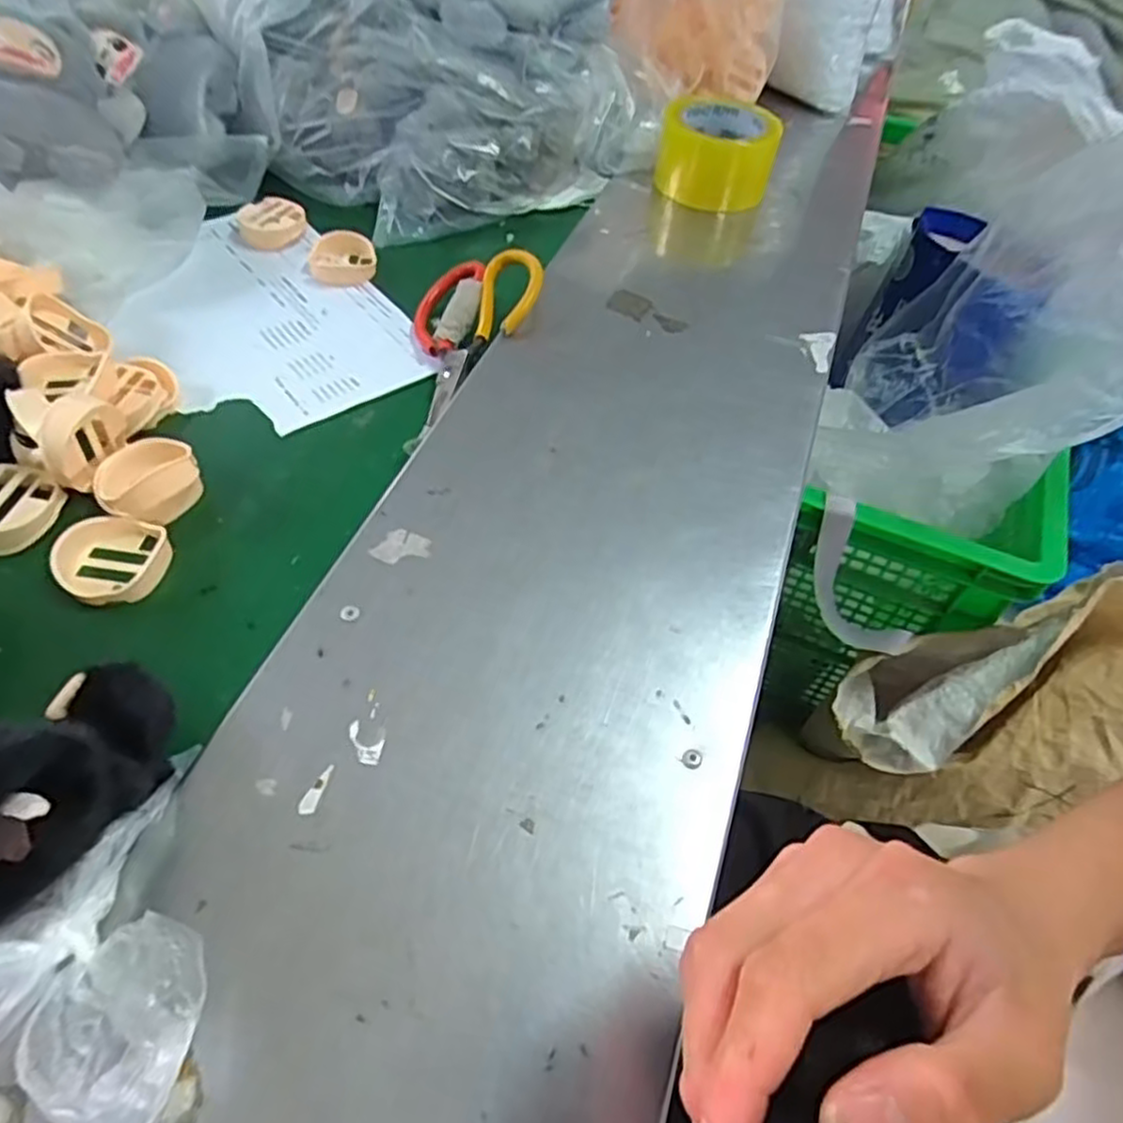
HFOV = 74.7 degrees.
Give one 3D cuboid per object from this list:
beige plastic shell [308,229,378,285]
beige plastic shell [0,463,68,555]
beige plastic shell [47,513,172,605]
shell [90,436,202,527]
[{"bbox_3d":[-0.188,-0.262,0.632,0.056,0.020,0.051,-8,53,-10],"label":"beige plastic shell"},{"bbox_3d":[-0.328,-0.031,0.437,0.054,0.021,0.057,2,52,-3],"label":"beige plastic shell"},{"bbox_3d":[-0.258,-0.002,0.421,0.059,0.015,0.054,2,52,-3],"label":"beige plastic shell"},{"bbox_3d":[-0.253,-0.048,0.454,0.049,0.025,0.055,38,59,23],"label":"shell"}]

